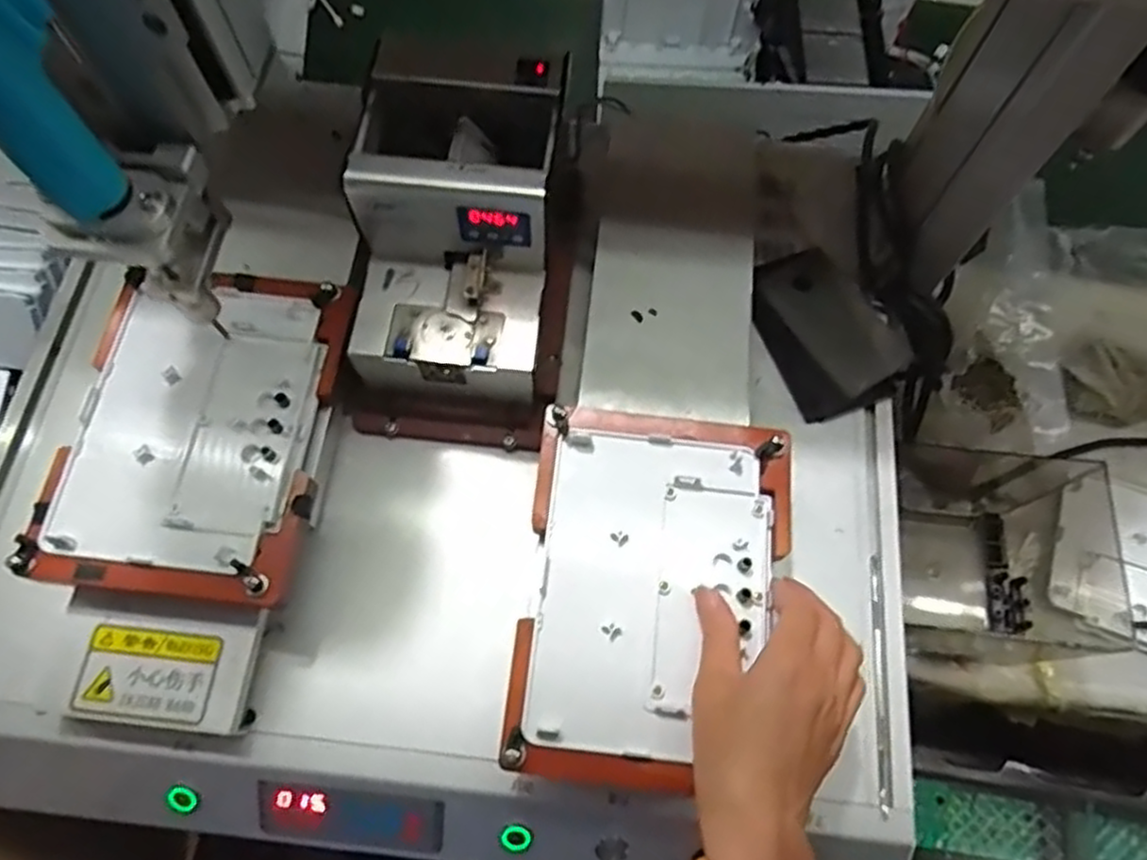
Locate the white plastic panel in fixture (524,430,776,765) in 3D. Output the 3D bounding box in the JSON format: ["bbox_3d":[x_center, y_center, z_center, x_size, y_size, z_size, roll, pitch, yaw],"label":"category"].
[{"bbox_3d":[0.049,0.095,0.441,0.132,0.007,0.182,8,68,2],"label":"white plastic panel in fixture"}]

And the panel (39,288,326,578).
[{"bbox_3d":[-0.244,-0.005,0.475,0.138,0.017,0.183,7,68,1],"label":"panel"}]

